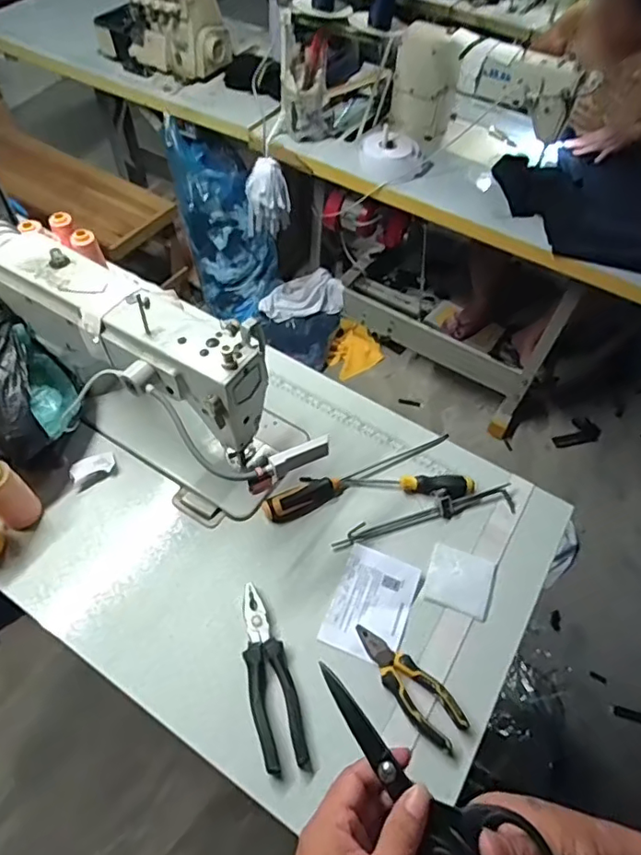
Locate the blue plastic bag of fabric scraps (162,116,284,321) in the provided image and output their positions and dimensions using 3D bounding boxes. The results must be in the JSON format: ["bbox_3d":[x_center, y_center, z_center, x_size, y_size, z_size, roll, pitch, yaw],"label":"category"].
[{"bbox_3d":[-0.281,-0.610,1.606,0.227,0.548,0.138,-35,40,-24],"label":"blue plastic bag of fabric scraps"}]

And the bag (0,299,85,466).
[{"bbox_3d":[-0.422,-0.051,0.764,0.126,0.138,0.234,-27,61,-21],"label":"bag"}]

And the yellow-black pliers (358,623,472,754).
[{"bbox_3d":[0.103,0.297,0.627,0.051,0.020,0.156,-32,64,-22],"label":"yellow-black pliers"}]

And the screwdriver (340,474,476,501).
[{"bbox_3d":[0.130,0.080,0.767,0.182,0.023,0.032,4,56,-1],"label":"screwdriver"}]

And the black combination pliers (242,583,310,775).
[{"bbox_3d":[-0.061,0.285,0.625,0.051,0.021,0.200,-12,58,-11],"label":"black combination pliers"}]

